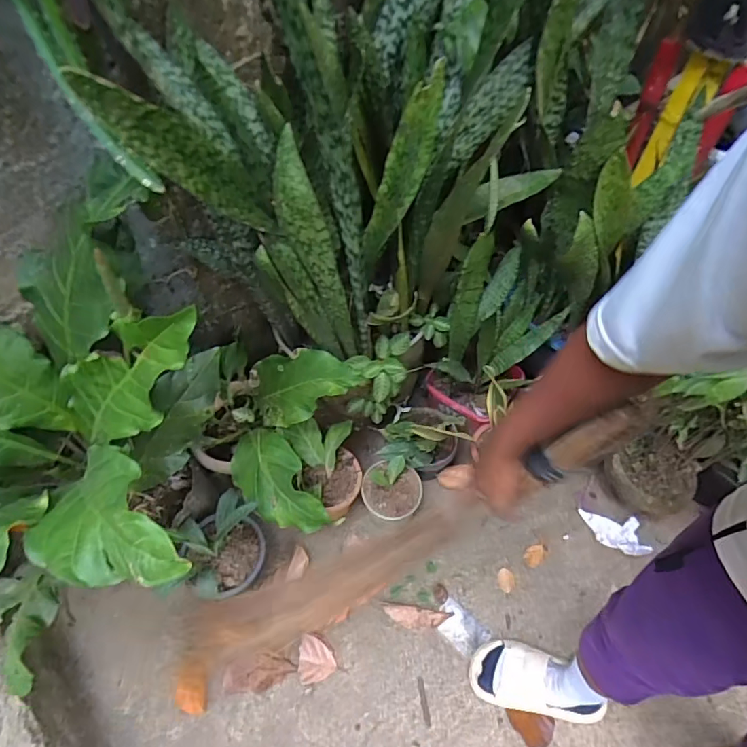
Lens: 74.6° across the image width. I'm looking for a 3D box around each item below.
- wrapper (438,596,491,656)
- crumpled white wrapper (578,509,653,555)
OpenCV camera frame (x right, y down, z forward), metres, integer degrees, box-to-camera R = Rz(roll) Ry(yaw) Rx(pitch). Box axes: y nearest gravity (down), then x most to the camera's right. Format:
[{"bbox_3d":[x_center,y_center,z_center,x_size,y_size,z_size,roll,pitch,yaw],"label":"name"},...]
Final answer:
[{"bbox_3d":[0.172,0.505,0.973,0.101,0.008,0.066,37,63,23],"label":"wrapper"},{"bbox_3d":[0.521,0.346,1.066,0.134,0.016,0.081,7,55,5],"label":"crumpled white wrapper"}]

